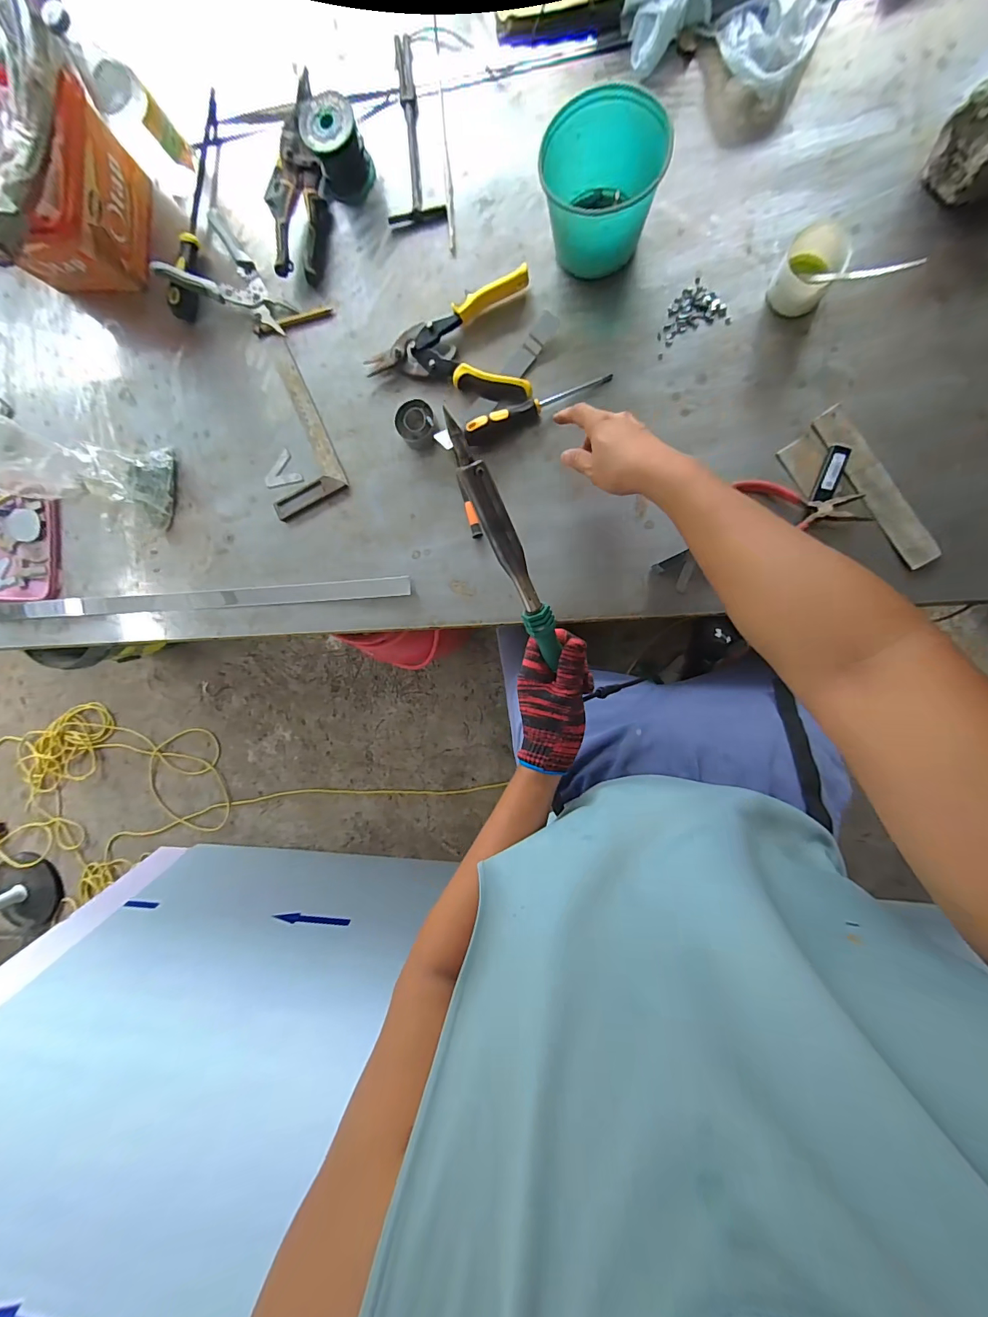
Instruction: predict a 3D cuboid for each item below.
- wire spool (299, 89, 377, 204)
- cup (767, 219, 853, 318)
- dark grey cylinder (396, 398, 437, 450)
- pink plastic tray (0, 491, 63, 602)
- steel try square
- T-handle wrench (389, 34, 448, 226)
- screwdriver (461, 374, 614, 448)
[{"bbox_3d":[-0.203,-0.662,0.581,0.069,0.069,0.069,0,93,8],"label":"wire spool"},{"bbox_3d":[0.363,-0.447,0.518,0.062,0.052,0.069,26,96,6],"label":"cup"},{"bbox_3d":[-0.104,-0.314,0.603,0.052,0.020,0.062,-8,92,8],"label":"dark grey cylinder"},{"bbox_3d":[-0.787,-0.181,0.711,0.213,0.024,0.176,8,94,7],"label":"pink plastic tray"},{"bbox_3d":[-0.299,-0.334,0.637,0.110,0.011,0.246,-22,90,8],"label":"steel try square"},{"bbox_3d":[-0.108,-0.702,0.593,0.075,0.009,0.224,-3,92,8],"label":"T-handle wrench"},{"bbox_3d":[0.055,-0.327,0.577,0.194,0.037,0.027,-24,89,8],"label":"screwdriver"}]

